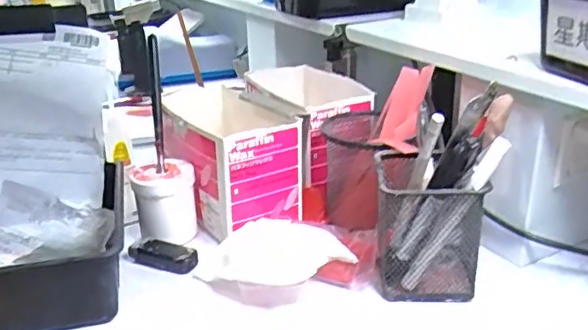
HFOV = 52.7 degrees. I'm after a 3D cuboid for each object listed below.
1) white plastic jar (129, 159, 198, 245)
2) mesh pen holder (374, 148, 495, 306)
[{"bbox_3d":[-0.114,0.030,0.528,0.052,0.058,0.048,-4,25,-6],"label":"white plastic jar"},{"bbox_3d":[0.099,0.042,0.461,0.077,0.093,0.073,0,25,3],"label":"mesh pen holder"}]

